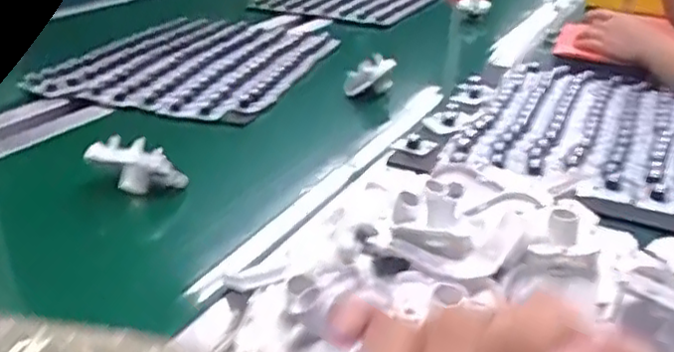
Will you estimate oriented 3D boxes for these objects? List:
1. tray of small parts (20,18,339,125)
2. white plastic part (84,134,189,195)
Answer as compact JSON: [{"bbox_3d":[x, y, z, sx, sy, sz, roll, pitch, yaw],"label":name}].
[{"bbox_3d":[-0.199,-0.214,1.179,0.358,0.037,0.538,12,27,18],"label":"tray of small parts"},{"bbox_3d":[-0.219,-0.012,0.743,0.098,0.050,0.035,9,26,12],"label":"white plastic part"}]

